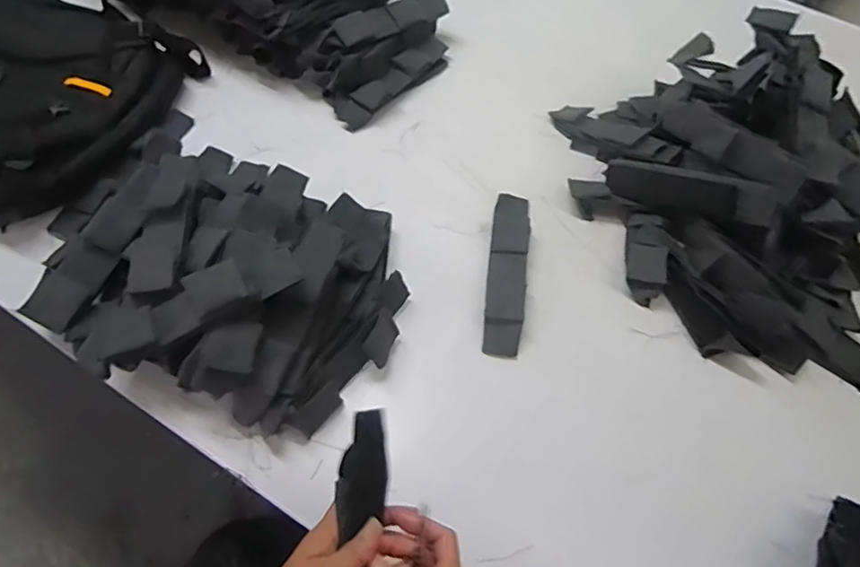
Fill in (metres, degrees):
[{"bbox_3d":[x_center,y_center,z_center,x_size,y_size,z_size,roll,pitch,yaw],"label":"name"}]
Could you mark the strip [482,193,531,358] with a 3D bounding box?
[{"bbox_3d":[0.097,-0.022,0.696,0.045,0.025,0.233,9,58,3],"label":"strip"}]

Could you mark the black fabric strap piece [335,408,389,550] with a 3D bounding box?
[{"bbox_3d":[-0.053,0.144,0.442,0.012,0.051,0.083,-3,83,39],"label":"black fabric strap piece"}]

